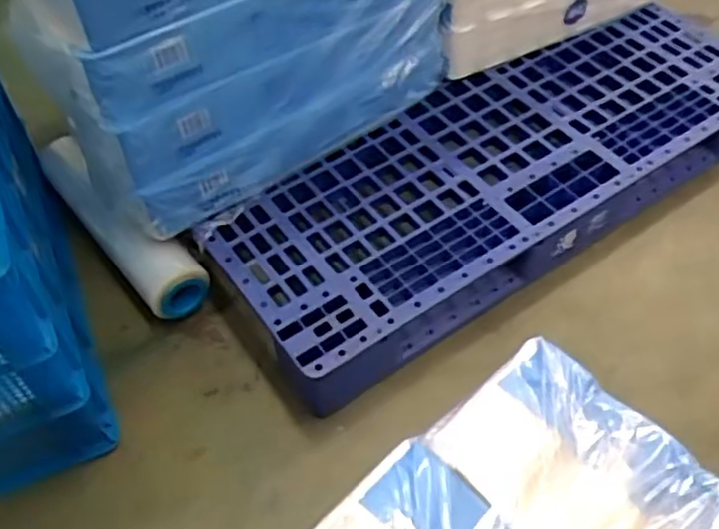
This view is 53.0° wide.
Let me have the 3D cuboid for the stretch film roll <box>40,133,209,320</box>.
[{"bbox_3d":[-0.516,-0.104,1.519,0.120,0.150,0.550,-35,59,-23],"label":"stretch film roll"}]

